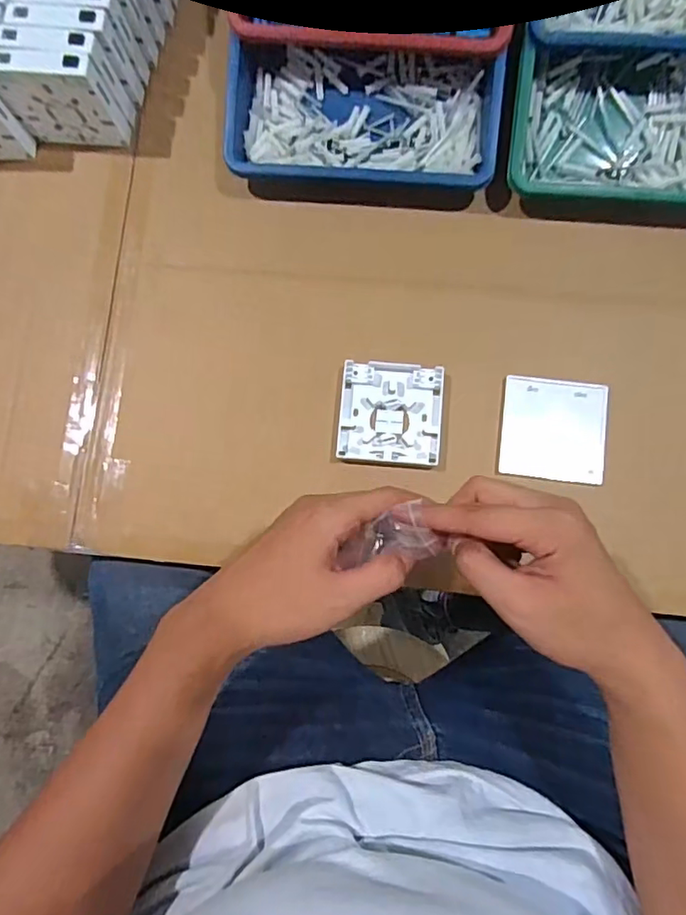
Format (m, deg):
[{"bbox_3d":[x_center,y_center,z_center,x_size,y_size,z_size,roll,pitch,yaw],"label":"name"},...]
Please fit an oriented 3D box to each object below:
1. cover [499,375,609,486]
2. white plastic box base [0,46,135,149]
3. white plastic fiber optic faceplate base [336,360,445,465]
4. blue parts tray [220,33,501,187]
[{"bbox_3d":[0.180,-0.025,0.475,0.085,0.007,0.087,6,82,4],"label":"cover"},{"bbox_3d":[-0.251,-0.320,0.499,0.091,0.087,0.022,4,82,4],"label":"white plastic box base"},{"bbox_3d":[0.041,-0.038,0.485,0.086,0.014,0.086,4,82,4],"label":"white plastic fiber optic faceplate base"},{"bbox_3d":[0.017,-0.305,0.504,0.238,0.047,0.123,5,82,4],"label":"blue parts tray"}]

